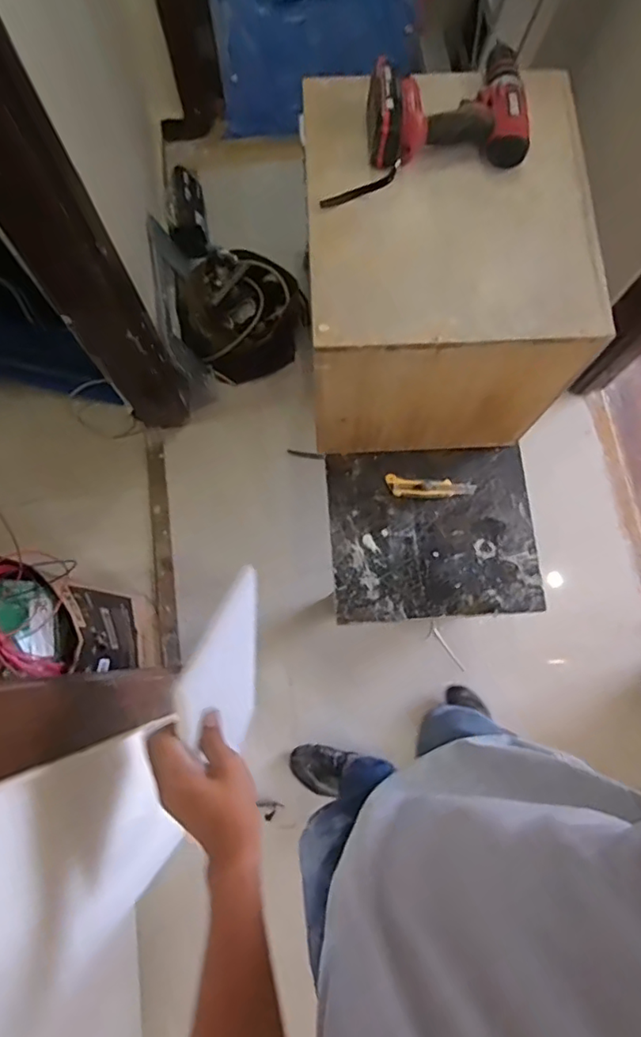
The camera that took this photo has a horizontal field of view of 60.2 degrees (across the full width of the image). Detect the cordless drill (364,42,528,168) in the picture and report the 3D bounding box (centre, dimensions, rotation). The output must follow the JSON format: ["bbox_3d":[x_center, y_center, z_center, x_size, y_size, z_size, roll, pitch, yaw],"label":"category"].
[{"bbox_3d":[0.176,-0.599,0.780,0.224,0.066,0.198,-5,77,-1],"label":"cordless drill"}]

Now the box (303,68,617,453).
[{"bbox_3d":[0.184,-0.418,0.955,0.395,0.377,0.472,-2,77,-1],"label":"box"}]

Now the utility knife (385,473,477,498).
[{"bbox_3d":[0.220,-0.061,1.103,0.176,0.017,0.041,5,77,1],"label":"utility knife"}]

